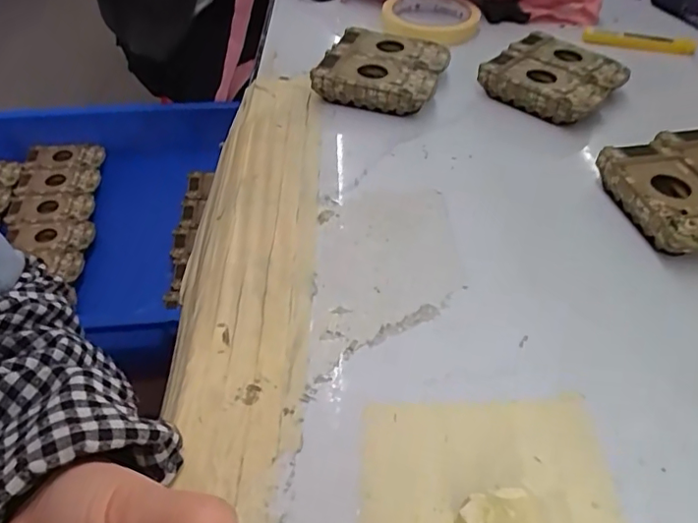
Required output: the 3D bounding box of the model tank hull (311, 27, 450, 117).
[{"bbox_3d":[0.030,-0.162,0.473,0.096,0.027,0.099,15,47,12],"label":"model tank hull"}]

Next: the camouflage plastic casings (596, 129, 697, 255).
[{"bbox_3d":[0.225,-0.044,0.367,0.106,0.027,0.093,-14,48,-16],"label":"camouflage plastic casings"}]

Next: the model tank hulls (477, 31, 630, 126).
[{"bbox_3d":[0.172,-0.152,0.469,0.089,0.033,0.093,34,53,27],"label":"model tank hulls"}]

